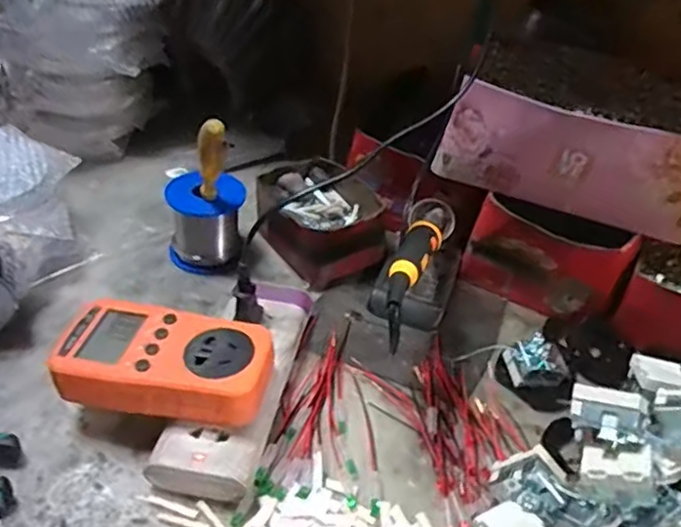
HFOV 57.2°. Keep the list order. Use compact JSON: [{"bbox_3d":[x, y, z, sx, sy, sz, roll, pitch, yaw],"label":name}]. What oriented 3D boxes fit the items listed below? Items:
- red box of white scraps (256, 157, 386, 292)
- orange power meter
[{"bbox_3d":[-0.018,-0.040,0.563,0.099,0.053,0.125,-14,43,-25],"label":"red box of white scraps"},{"bbox_3d":[-0.107,0.061,0.389,0.126,0.031,0.062,11,39,5],"label":"orange power meter"}]

